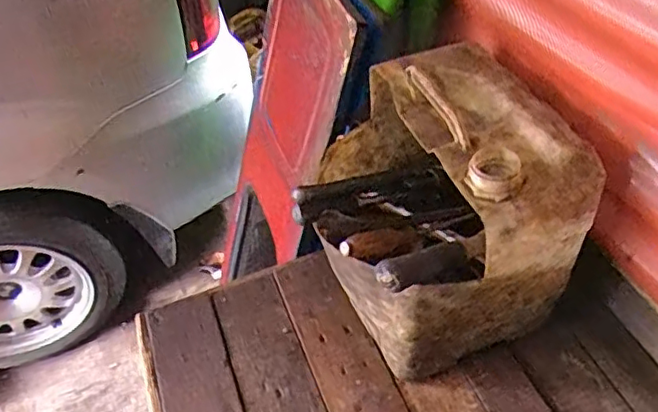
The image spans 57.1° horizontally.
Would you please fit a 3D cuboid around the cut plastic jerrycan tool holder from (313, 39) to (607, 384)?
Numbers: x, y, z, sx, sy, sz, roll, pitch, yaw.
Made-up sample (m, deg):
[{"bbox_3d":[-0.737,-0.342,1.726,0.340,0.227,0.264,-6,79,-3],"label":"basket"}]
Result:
[{"bbox_3d":[0.119,0.009,0.764,0.250,0.294,0.303,-21,50,-22],"label":"cut plastic jerrycan tool holder"}]

